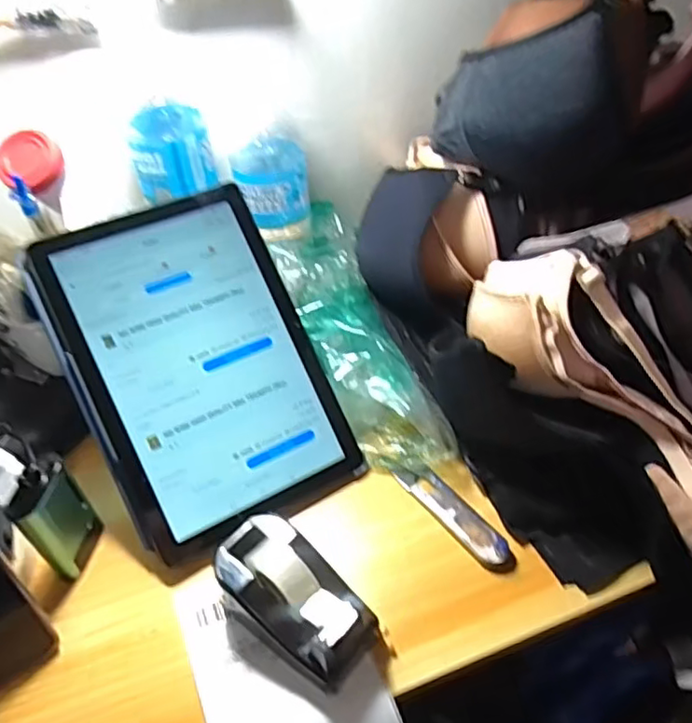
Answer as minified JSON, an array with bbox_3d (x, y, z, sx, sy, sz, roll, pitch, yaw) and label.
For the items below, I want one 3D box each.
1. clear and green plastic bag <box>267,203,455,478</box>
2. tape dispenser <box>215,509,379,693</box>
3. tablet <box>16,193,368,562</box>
[{"bbox_3d":[0.007,-0.027,0.485,0.077,0.073,0.234,-19,71,-15],"label":"clear and green plastic bag"},{"bbox_3d":[-0.033,0.143,0.375,0.101,0.047,0.056,34,56,30],"label":"tape dispenser"},{"bbox_3d":[-0.102,0.003,0.437,0.161,0.007,0.236,-25,89,-21],"label":"tablet"}]

